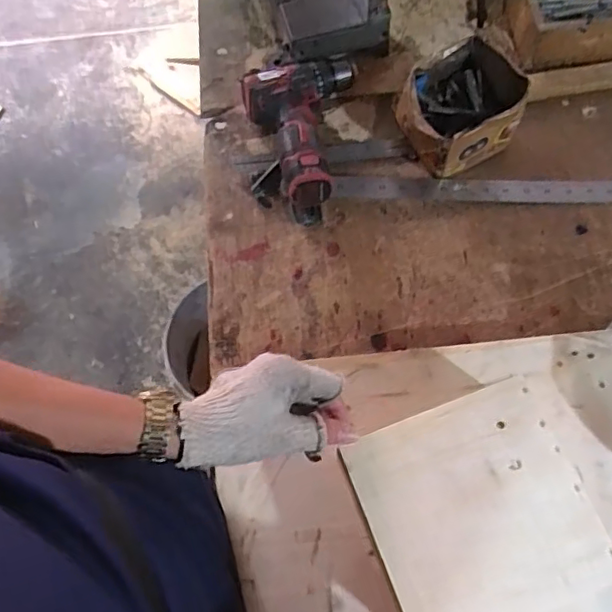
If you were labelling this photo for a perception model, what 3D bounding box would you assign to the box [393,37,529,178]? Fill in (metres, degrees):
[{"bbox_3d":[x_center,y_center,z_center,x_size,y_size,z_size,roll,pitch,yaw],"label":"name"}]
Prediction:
[{"bbox_3d":[0.182,-0.238,0.693,0.123,0.081,0.114,-26,70,-6],"label":"box"}]

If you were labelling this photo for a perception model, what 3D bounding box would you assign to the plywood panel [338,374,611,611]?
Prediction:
[{"bbox_3d":[0.136,0.161,0.452,0.168,0.012,0.167,-21,72,-5],"label":"plywood panel"}]

